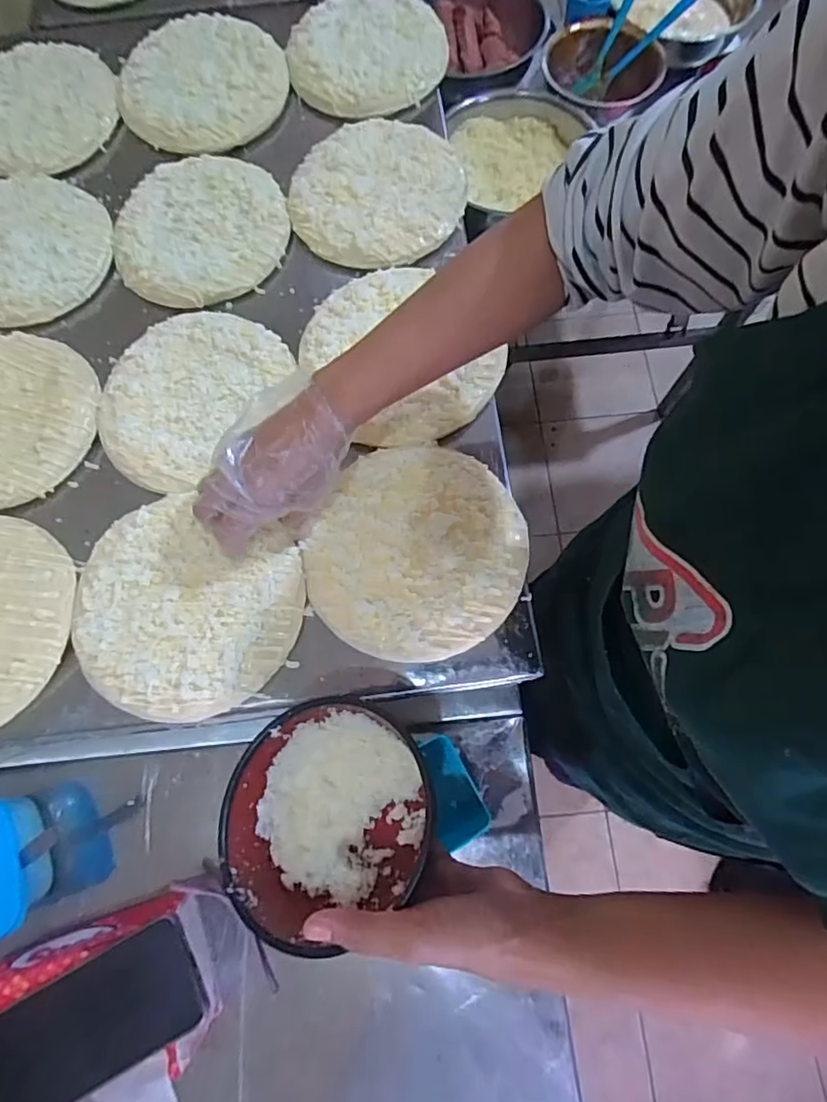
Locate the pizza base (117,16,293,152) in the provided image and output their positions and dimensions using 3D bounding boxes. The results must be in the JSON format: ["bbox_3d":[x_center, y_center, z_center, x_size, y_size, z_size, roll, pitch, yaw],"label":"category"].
[{"bbox_3d":[-0.267,-0.584,0.699,0.201,0.020,0.196,-1,78,3],"label":"pizza base"}]

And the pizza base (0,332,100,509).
[{"bbox_3d":[-0.421,-0.135,0.567,0.192,0.018,0.190,-1,73,2],"label":"pizza base"}]

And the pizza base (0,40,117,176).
[{"bbox_3d":[-0.471,-0.548,0.698,0.186,0.021,0.199,0,76,0],"label":"pizza base"}]

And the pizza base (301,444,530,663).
[{"bbox_3d":[0.005,-0.004,0.497,0.182,0.022,0.197,-1,73,2],"label":"pizza base"}]

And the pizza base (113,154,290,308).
[{"bbox_3d":[-0.240,-0.362,0.635,0.190,0.026,0.181,-15,73,-2],"label":"pizza base"}]

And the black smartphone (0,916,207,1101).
[{"bbox_3d":[-0.241,0.346,0.408,0.169,0.004,0.074,-28,74,-6],"label":"black smartphone"}]

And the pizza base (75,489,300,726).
[{"bbox_3d":[-0.202,0.051,0.487,0.193,0.017,0.173,24,76,9],"label":"pizza base"}]

